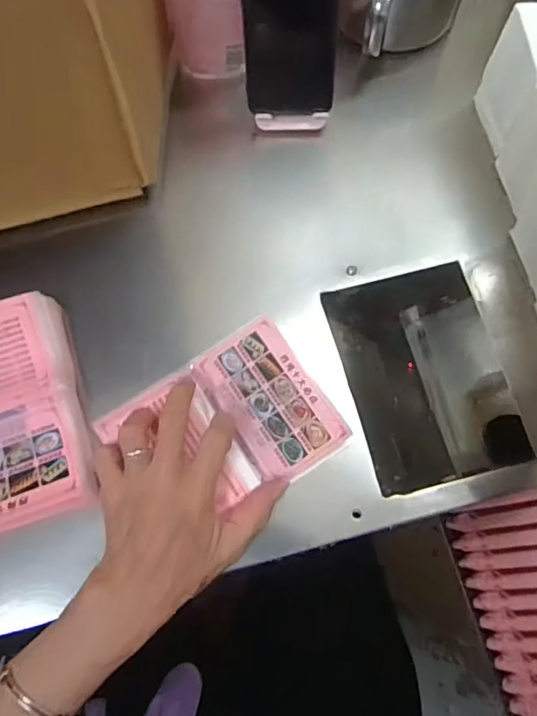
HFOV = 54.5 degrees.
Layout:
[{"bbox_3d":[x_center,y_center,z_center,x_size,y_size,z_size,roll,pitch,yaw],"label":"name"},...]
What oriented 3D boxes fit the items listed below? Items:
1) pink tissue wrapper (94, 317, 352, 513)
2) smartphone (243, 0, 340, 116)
[{"bbox_3d":[-0.033,0.053,0.400,0.155,0.016,0.117,-32,76,-9],"label":"pink tissue wrapper"},{"bbox_3d":[0.019,-0.273,0.414,0.078,0.157,0.016,-10,53,-5],"label":"smartphone"}]

